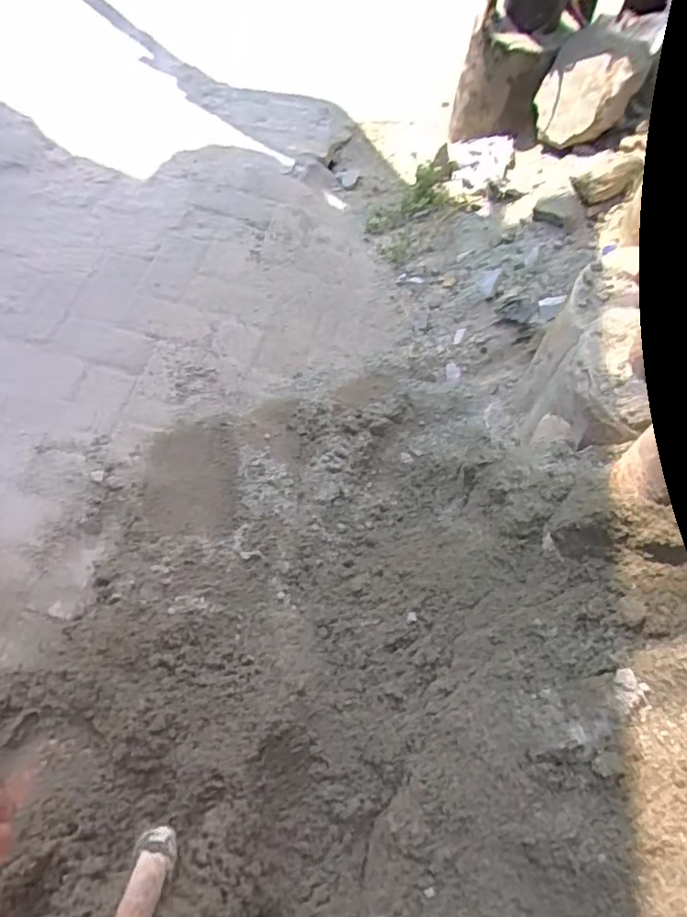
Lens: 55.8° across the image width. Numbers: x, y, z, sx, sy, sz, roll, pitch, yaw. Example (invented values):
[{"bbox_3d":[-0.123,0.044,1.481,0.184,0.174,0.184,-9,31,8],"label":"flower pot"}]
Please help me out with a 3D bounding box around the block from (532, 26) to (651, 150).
[{"bbox_3d":[0.514,-0.778,1.386,0.188,0.230,0.116,21,60,4],"label":"block"}]

